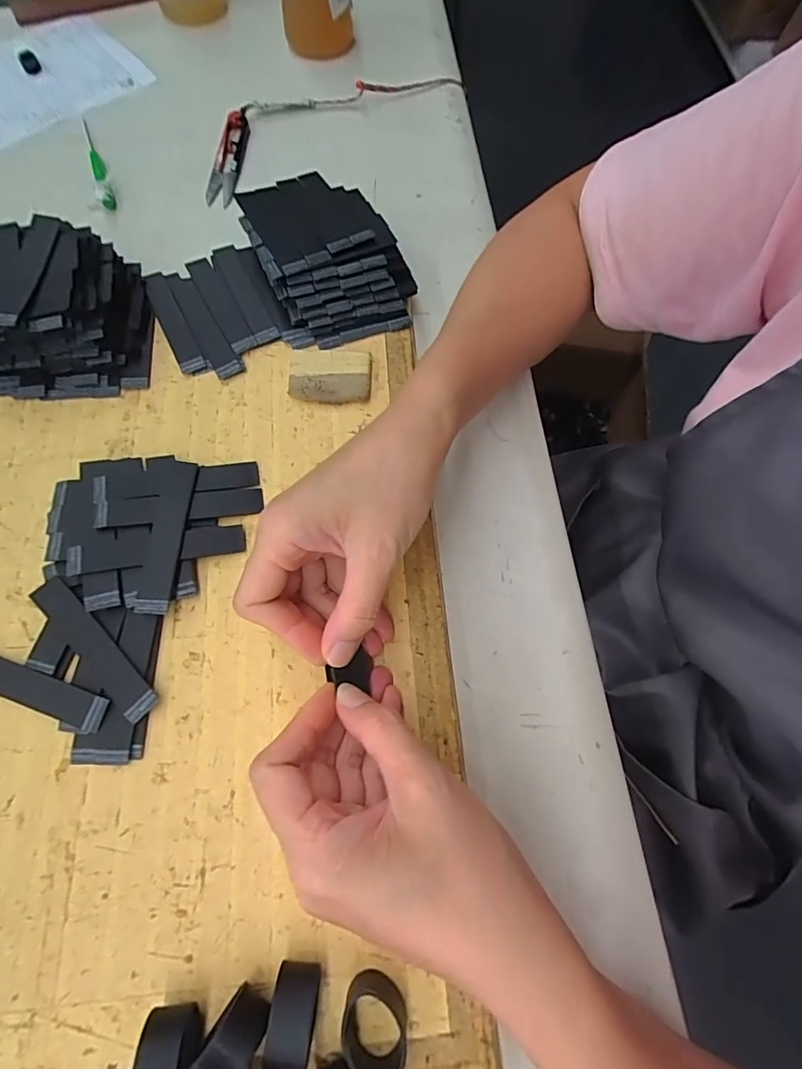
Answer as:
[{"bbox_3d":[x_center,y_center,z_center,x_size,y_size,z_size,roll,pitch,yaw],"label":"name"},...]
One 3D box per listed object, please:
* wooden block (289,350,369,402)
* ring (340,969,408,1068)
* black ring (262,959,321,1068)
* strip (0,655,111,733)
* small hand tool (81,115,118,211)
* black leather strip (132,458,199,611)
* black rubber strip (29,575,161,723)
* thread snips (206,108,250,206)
[{"bbox_3d":[-0.048,-0.106,0.315,0.054,0.008,0.039,3,70,-3],"label":"wooden block"},{"bbox_3d":[-0.011,0.209,0.197,0.027,0.016,0.028,1,70,-3],"label":"ring"},{"bbox_3d":[-0.044,0.198,0.197,0.018,0.023,0.028,6,70,-2],"label":"black ring"},{"bbox_3d":[-0.198,0.080,0.248,0.094,0.004,0.018,16,73,9],"label":"strip"},{"bbox_3d":[-0.262,-0.324,0.401,0.011,0.014,0.121,-21,73,-9],"label":"small hand tool"},{"bbox_3d":[-0.135,-0.001,0.271,0.020,0.004,0.093,2,68,-8],"label":"black leather strip"},{"bbox_3d":[-0.165,0.060,0.252,0.091,0.004,0.018,43,75,12],"label":"black rubber strip"},{"bbox_3d":[-0.149,-0.329,0.412,0.023,0.018,0.105,7,70,-1],"label":"thread snips"}]

